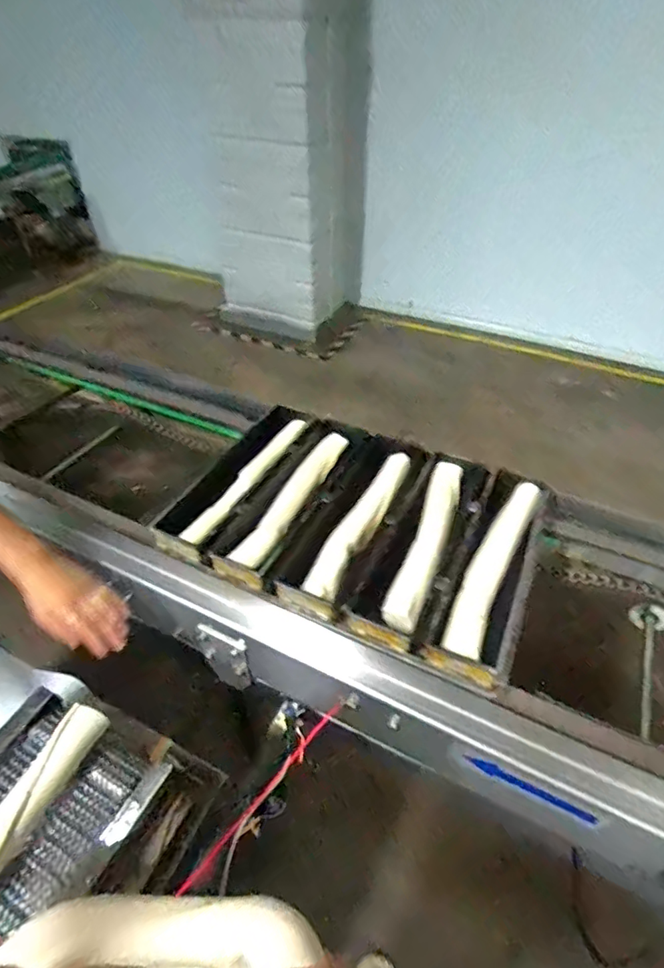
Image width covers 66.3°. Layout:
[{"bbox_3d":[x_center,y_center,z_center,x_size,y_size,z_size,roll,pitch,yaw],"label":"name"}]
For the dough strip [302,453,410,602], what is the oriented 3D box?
[{"bbox_3d":[0.052,0.051,0.817,0.054,0.028,0.325,19,47,21],"label":"dough strip"}]

